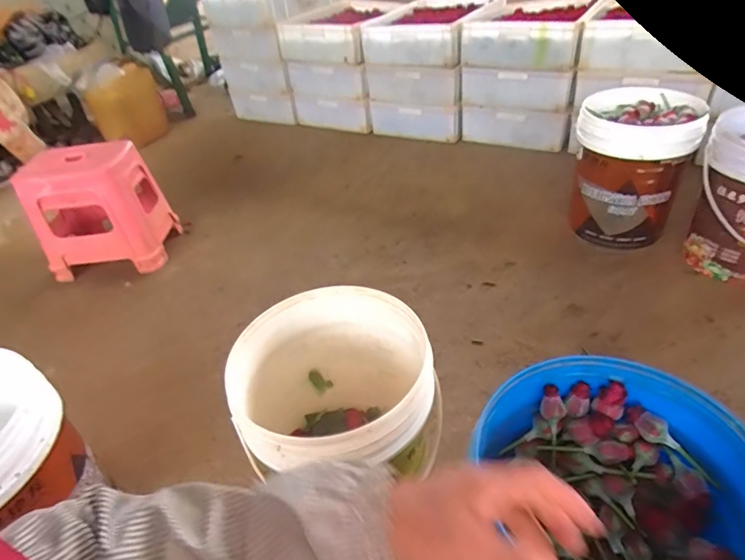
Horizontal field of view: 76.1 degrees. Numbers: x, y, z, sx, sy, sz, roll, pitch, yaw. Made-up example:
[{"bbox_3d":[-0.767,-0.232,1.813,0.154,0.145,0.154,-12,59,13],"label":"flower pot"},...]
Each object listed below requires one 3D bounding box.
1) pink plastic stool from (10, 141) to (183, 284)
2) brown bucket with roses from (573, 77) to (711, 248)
[{"bbox_3d":[-0.871,-0.228,1.535,0.350,0.373,0.280,-10,40,-3],"label":"pink plastic stool"},{"bbox_3d":[0.736,-0.318,1.380,0.281,0.383,0.287,-4,40,4],"label":"brown bucket with roses"}]

